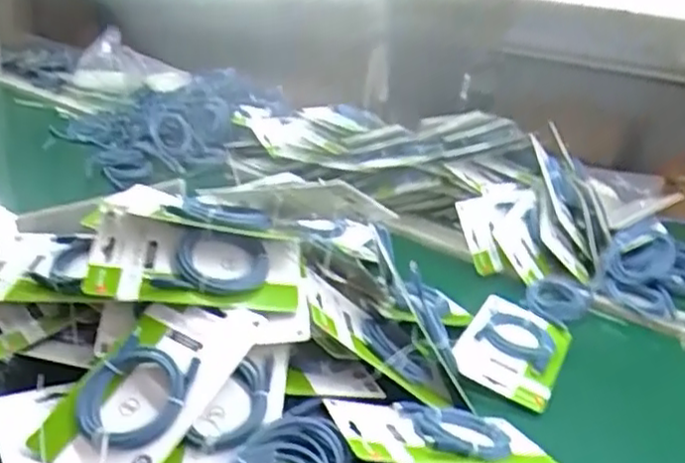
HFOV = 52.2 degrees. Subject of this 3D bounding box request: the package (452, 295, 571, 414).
[{"bbox_3d":[0.182,0.124,0.744,0.099,0.027,0.167,15,24,22],"label":"package"}]

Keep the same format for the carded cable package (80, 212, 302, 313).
[{"bbox_3d":[-0.131,0.030,0.609,0.184,0.031,0.079,10,54,-1],"label":"carded cable package"}]

